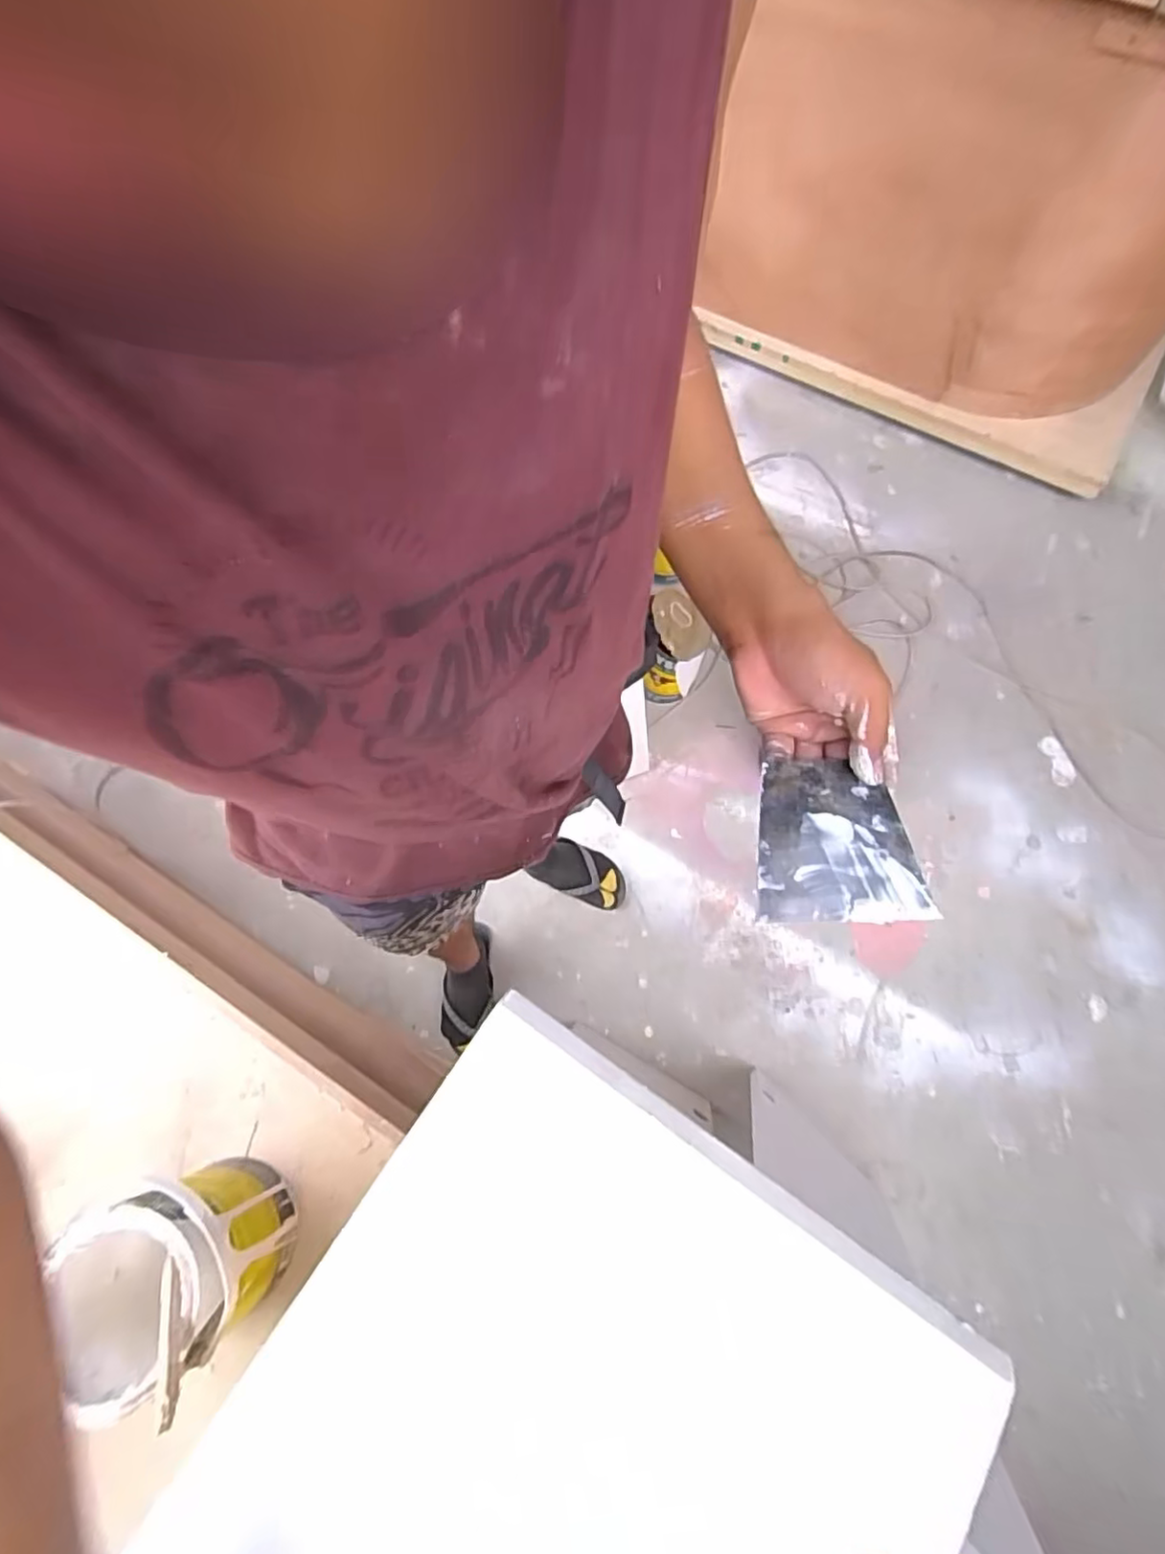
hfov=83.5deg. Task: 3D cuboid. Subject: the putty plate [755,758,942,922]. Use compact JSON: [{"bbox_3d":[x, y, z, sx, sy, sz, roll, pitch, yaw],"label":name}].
[{"bbox_3d":[0.151,0.037,0.391,0.097,0.005,0.095,1,70,-5],"label":"putty plate"}]

